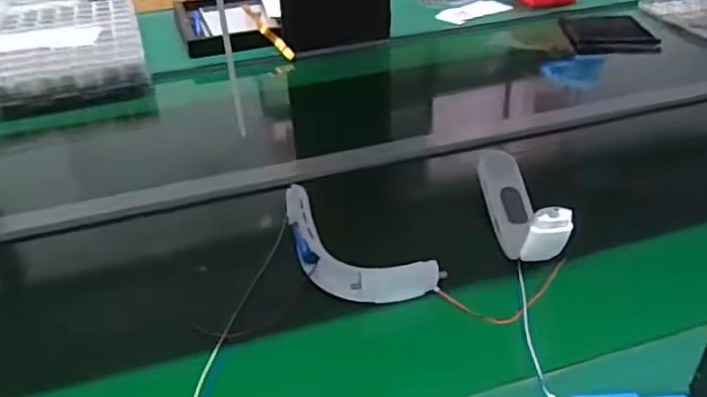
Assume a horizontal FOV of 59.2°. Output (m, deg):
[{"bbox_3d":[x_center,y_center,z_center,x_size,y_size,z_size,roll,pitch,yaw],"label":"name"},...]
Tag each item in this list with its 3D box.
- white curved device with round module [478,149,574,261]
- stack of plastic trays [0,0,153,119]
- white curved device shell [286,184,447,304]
[{"bbox_3d":[0.193,0.015,0.724,0.046,0.092,0.246,-4,14,-2],"label":"white curved device with round module"},{"bbox_3d":[-0.565,-0.294,1.229,0.290,0.084,0.403,-13,36,-15],"label":"stack of plastic trays"},{"bbox_3d":[-0.015,0.058,0.700,0.220,0.044,0.081,25,43,34],"label":"white curved device shell"}]

